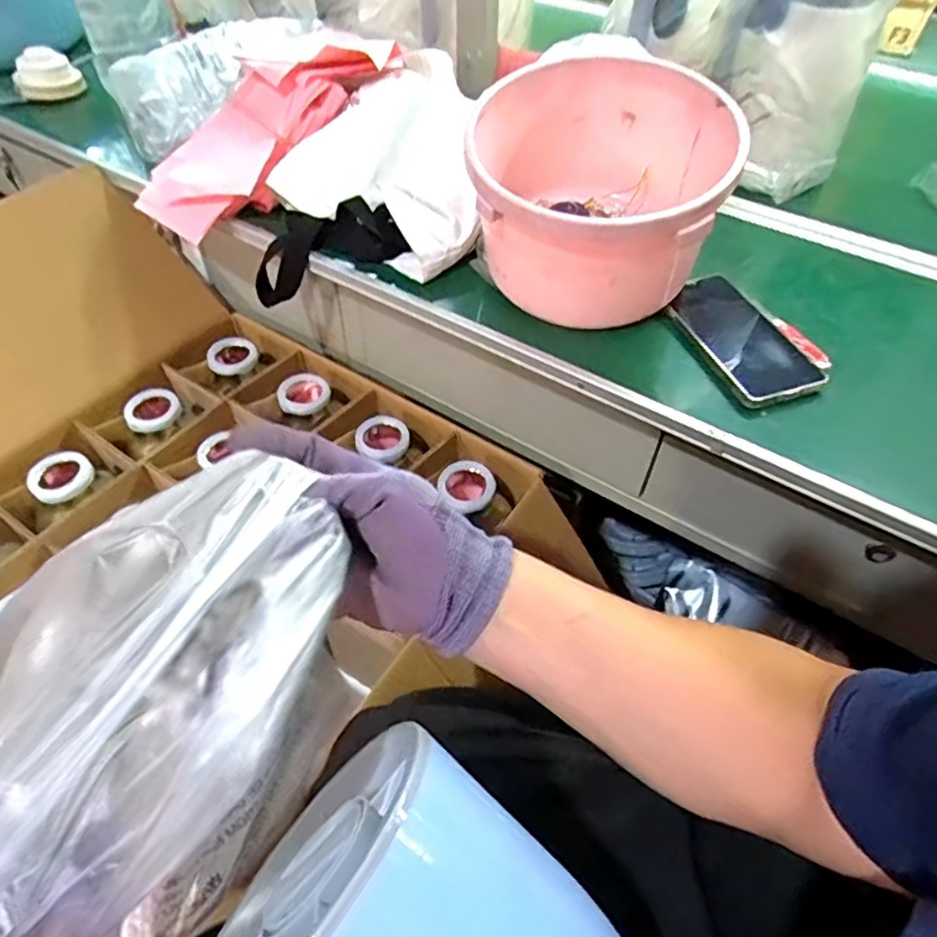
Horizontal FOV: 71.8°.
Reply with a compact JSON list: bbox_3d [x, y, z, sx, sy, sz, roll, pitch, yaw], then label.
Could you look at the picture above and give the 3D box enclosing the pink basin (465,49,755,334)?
[{"bbox_3d":[0.111,-0.236,0.578,0.212,0.154,0.233,1,49,-1],"label":"pink basin"}]

